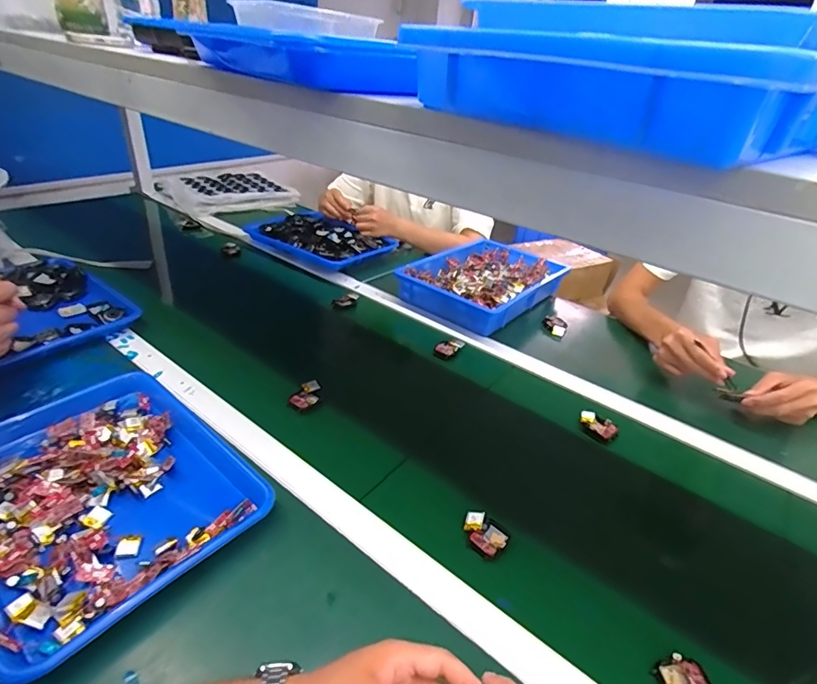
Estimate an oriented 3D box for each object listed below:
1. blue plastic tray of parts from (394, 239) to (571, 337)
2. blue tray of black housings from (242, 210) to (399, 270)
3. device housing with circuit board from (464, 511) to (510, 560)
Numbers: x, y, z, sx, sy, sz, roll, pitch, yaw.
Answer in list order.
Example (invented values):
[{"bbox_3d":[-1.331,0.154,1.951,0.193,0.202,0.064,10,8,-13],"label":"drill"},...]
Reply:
[{"bbox_3d":[0.164,-0.131,1.015,0.257,0.064,0.333,26,37,27],"label":"blue plastic tray of parts"},{"bbox_3d":[-0.213,-0.248,1.142,0.319,0.057,0.209,24,36,25],"label":"blue tray of black housings"},{"bbox_3d":[0.082,0.213,0.516,0.048,0.008,0.039,33,56,21],"label":"device housing with circuit board"}]

